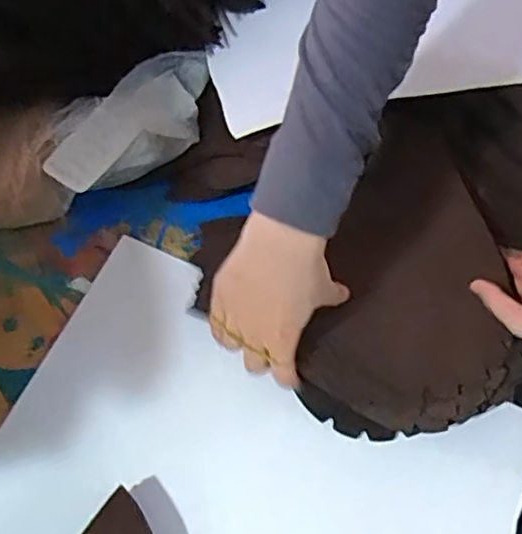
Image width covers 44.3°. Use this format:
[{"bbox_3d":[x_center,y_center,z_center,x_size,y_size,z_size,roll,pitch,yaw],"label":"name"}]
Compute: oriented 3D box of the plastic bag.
[{"bbox_3d":[-0.124,-0.137,0.617,0.177,0.060,0.085,-25,69,-14],"label":"plastic bag"}]

